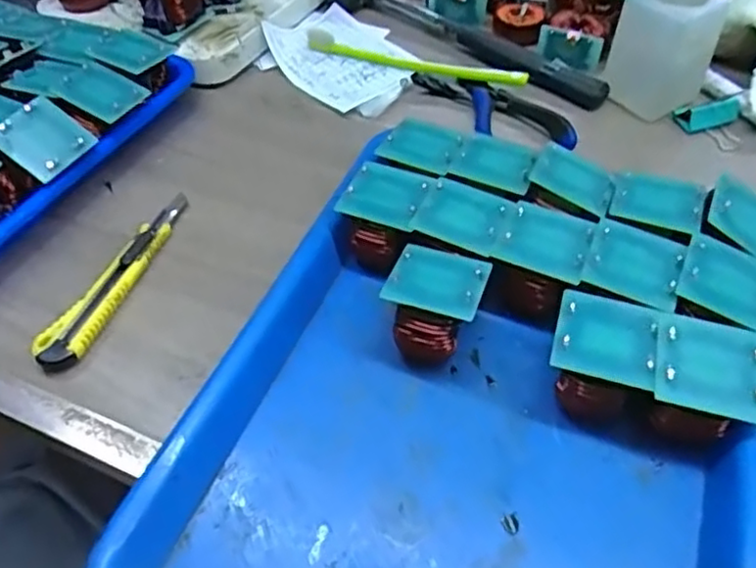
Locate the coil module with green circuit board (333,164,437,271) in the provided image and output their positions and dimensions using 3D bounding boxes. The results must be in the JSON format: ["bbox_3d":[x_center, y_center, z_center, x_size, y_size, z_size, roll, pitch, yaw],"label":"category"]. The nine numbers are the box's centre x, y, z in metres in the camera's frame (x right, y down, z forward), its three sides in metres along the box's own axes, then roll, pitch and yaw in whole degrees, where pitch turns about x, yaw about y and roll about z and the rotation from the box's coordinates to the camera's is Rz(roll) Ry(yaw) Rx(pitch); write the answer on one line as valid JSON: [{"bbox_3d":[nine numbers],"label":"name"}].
[{"bbox_3d":[0.004,-0.037,0.392,0.048,0.046,0.047,16,51,15],"label":"coil module with green circuit board"}]

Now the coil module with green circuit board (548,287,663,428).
[{"bbox_3d":[0.106,0.039,0.323,0.048,0.048,0.048,14,50,13],"label":"coil module with green circuit board"}]

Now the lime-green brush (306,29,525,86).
[{"bbox_3d":[0.027,-0.179,0.533,0.186,0.015,0.022,20,53,18],"label":"lime-green brush"}]

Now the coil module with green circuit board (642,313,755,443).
[{"bbox_3d":[0.148,0.049,0.311,0.049,0.049,0.046,12,50,11],"label":"coil module with green circuit board"}]

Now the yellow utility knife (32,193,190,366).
[{"bbox_3d":[-0.154,-0.009,0.396,0.020,0.014,0.139,13,51,12],"label":"yellow utility knife"}]

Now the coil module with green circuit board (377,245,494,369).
[{"bbox_3d":[0.030,0.011,0.349,0.048,0.050,0.049,13,50,12],"label":"coil module with green circuit board"}]

